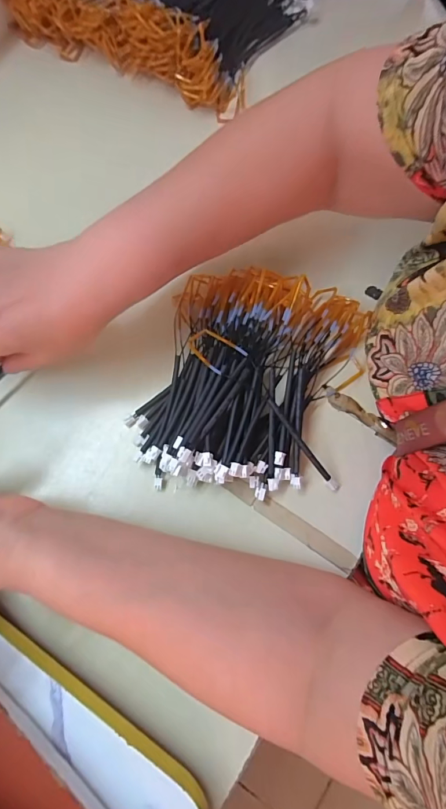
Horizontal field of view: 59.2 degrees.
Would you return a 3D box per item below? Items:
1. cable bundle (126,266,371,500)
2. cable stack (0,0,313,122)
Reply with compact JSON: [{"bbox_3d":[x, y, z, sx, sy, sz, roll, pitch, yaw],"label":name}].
[{"bbox_3d":[0.023,-0.023,0.317,0.162,0.041,0.183,16,77,4],"label":"cable bundle"},{"bbox_3d":[-0.071,-0.437,0.423,0.269,0.060,0.192,31,78,8],"label":"cable stack"}]

